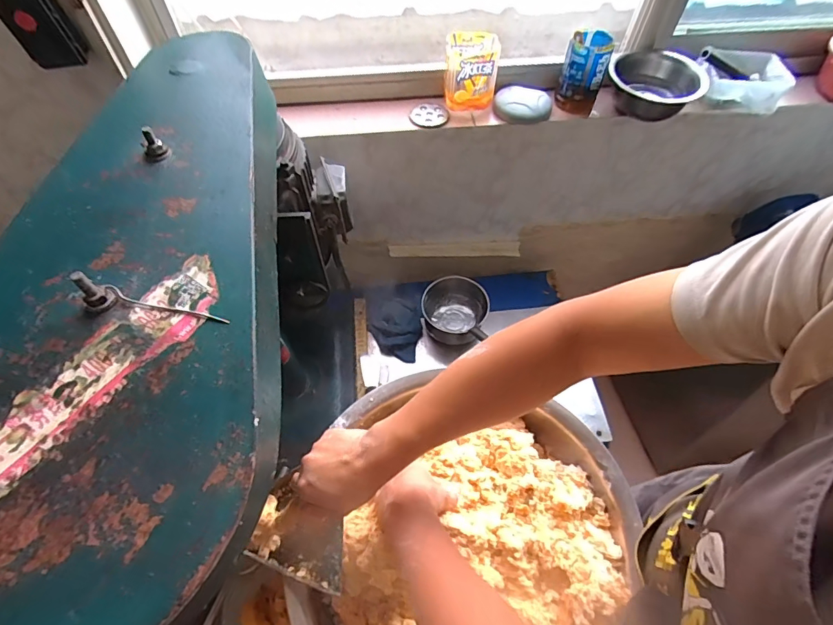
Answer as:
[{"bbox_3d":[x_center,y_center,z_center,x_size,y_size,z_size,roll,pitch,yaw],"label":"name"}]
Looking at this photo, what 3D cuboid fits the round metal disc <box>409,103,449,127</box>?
[{"bbox_3d":[0.029,-0.421,0.922,0.074,0.009,0.082,32,62,19],"label":"round metal disc"}]

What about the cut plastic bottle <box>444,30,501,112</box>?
[{"bbox_3d":[0.112,-0.499,0.890,0.105,0.112,0.106,2,56,1],"label":"cut plastic bottle"}]

